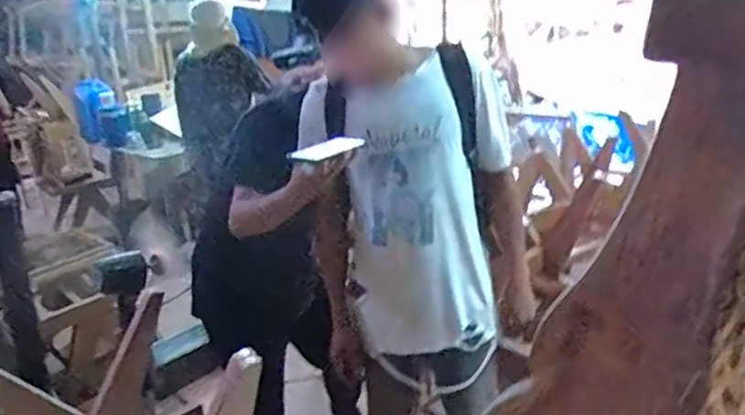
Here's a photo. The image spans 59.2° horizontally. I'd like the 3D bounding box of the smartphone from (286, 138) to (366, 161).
[{"bbox_3d":[-0.089,-0.118,1.303,0.080,0.015,0.164,14,25,42],"label":"smartphone"}]

